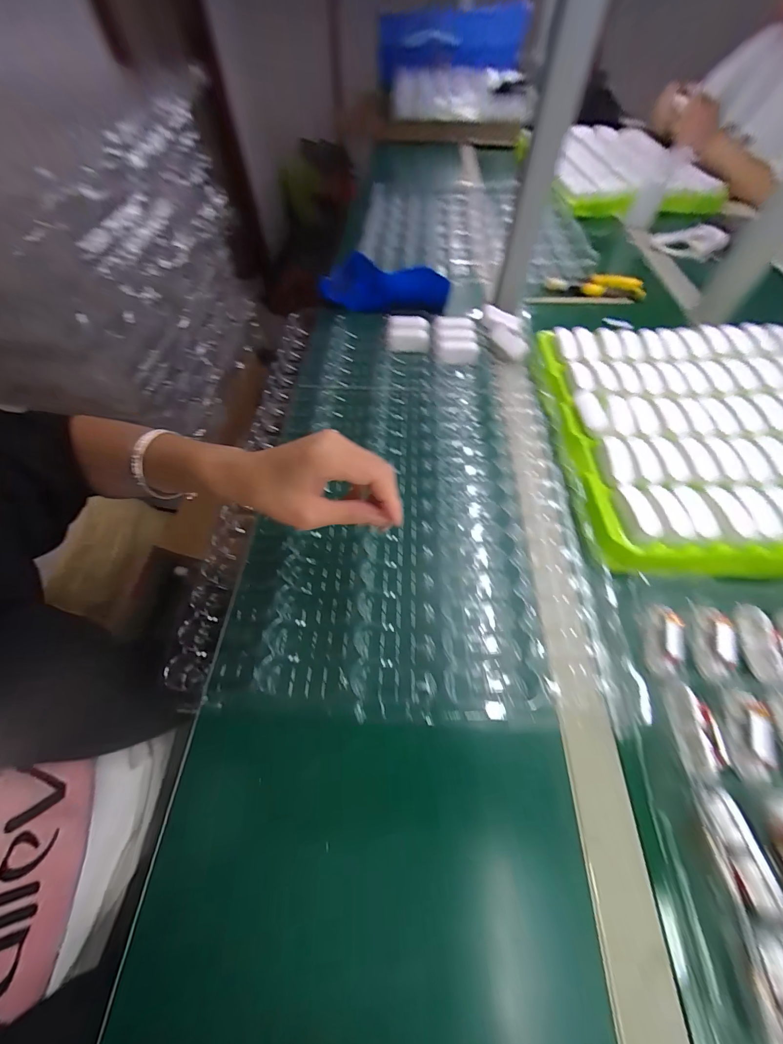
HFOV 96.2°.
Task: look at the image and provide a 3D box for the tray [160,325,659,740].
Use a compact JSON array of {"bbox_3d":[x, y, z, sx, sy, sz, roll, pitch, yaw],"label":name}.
[{"bbox_3d":[0.013,-0.077,0.425,0.380,0.023,0.550,-1,58,2],"label":"tray"}]

